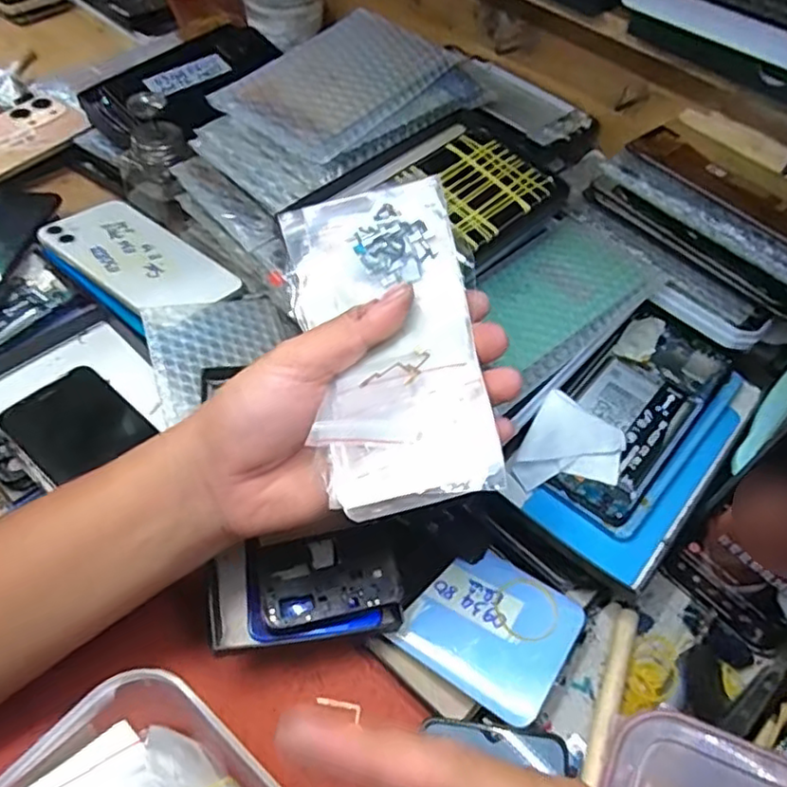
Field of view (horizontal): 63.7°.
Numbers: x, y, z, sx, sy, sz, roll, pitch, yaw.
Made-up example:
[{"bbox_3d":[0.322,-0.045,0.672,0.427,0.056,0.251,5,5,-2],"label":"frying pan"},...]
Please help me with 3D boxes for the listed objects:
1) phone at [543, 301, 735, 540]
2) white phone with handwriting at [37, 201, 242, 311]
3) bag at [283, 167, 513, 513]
[{"bbox_3d":[0.152,0.009,0.403,0.076,0.009,0.159,36,64,19],"label":"phone"},{"bbox_3d":[-0.188,-0.100,0.466,0.147,0.007,0.072,33,53,19],"label":"white phone with handwriting"},{"bbox_3d":[-0.005,-0.024,0.291,0.081,0.025,0.151,-15,75,12],"label":"bag"}]

